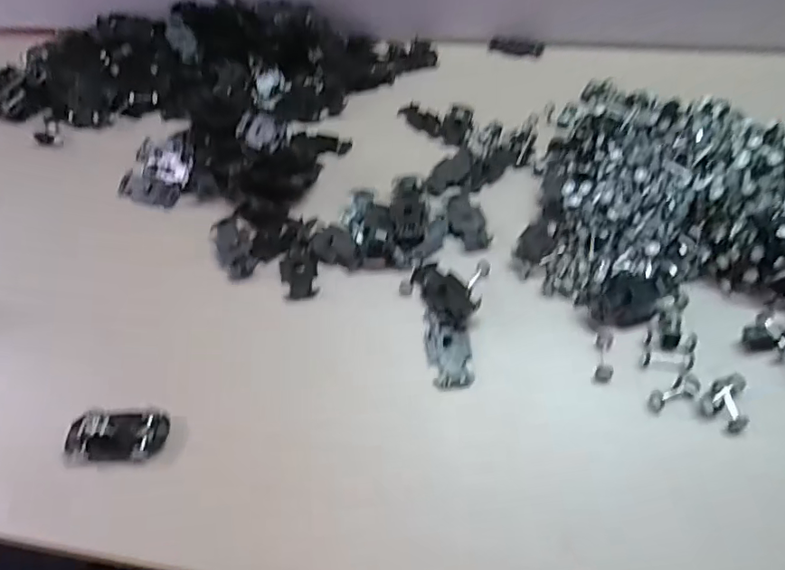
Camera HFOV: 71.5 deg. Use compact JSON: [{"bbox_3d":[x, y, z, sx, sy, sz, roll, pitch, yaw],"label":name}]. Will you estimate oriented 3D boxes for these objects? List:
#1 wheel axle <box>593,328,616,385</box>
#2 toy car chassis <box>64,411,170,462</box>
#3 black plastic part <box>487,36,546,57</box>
[{"bbox_3d":[0.145,0.047,0.373,0.013,0.010,0.040,9,52,9],"label":"wheel axle"},{"bbox_3d":[-0.178,0.096,0.350,0.064,0.010,0.029,-3,51,-1],"label":"toy car chassis"},{"bbox_3d":[0.148,-0.286,0.655,0.064,0.014,0.016,12,52,11],"label":"black plastic part"}]

